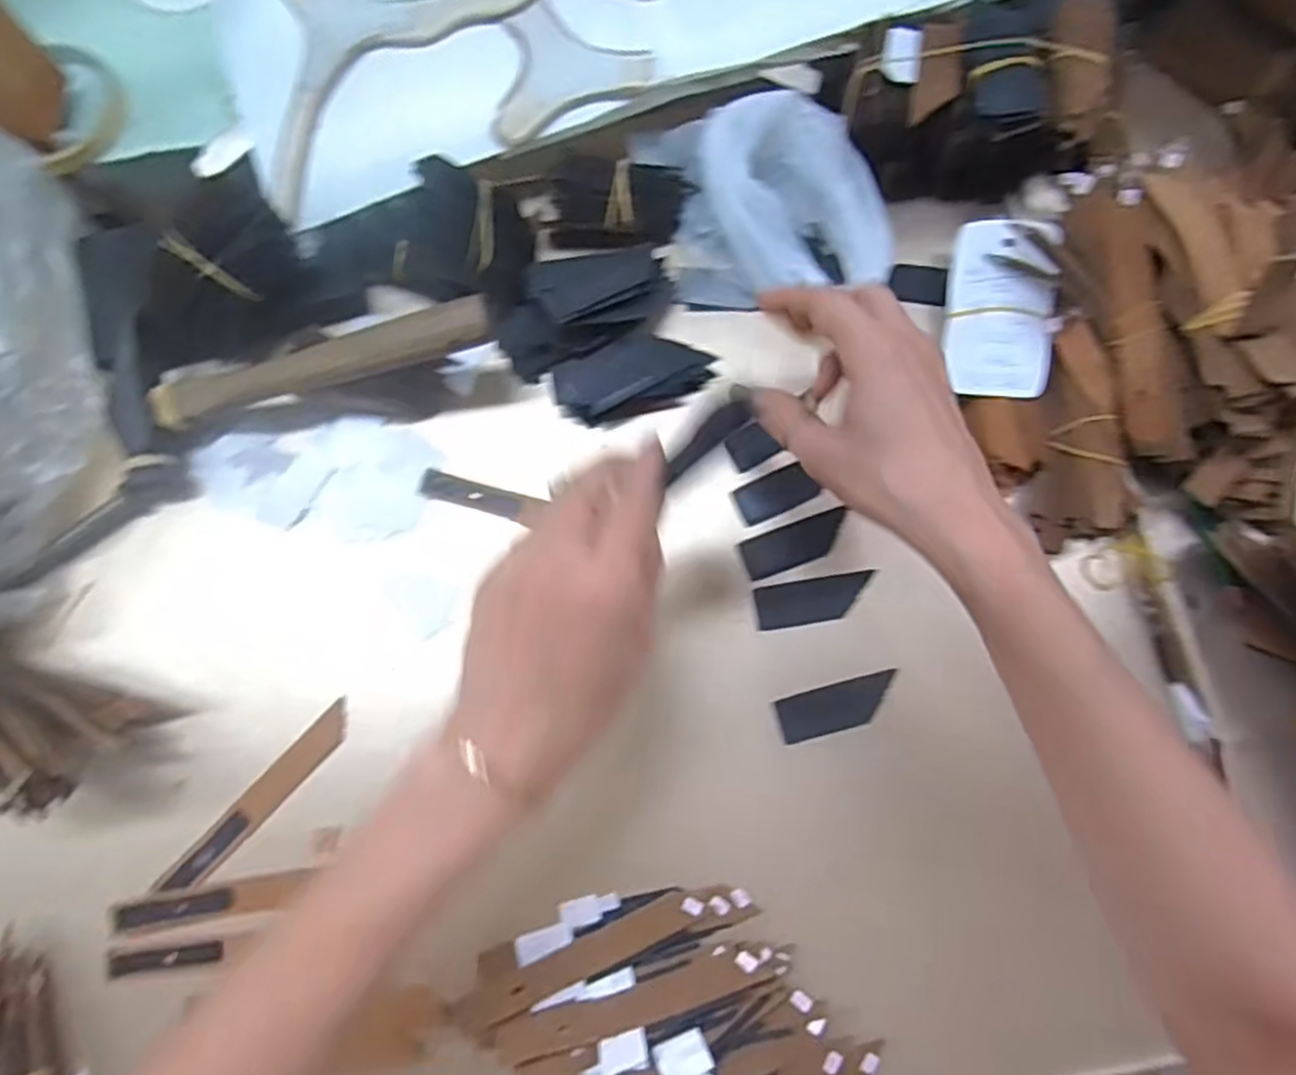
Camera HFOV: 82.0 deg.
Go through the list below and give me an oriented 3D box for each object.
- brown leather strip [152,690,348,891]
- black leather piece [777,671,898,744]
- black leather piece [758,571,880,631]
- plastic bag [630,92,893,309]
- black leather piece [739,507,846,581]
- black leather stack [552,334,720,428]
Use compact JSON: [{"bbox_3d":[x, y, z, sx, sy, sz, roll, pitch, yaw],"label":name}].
[{"bbox_3d":[-0.198,0.134,0.380,0.019,0.004,0.120,41,81,9],"label":"brown leather strip"},{"bbox_3d":[0.098,0.088,0.385,0.062,0.004,0.023,-15,78,-2],"label":"black leather piece"},{"bbox_3d":[0.089,0.034,0.398,0.062,0.005,0.023,-9,78,-1],"label":"black leather piece"},{"bbox_3d":[0.063,-0.189,0.426,0.125,0.056,0.118,-7,78,-1],"label":"plastic bag"},{"bbox_3d":[0.081,0.004,0.405,0.059,0.004,0.022,-20,80,0],"label":"black leather piece"},{"bbox_3d":[-0.007,-0.088,0.417,0.088,0.023,0.041,-14,78,-2],"label":"black leather stack"}]

